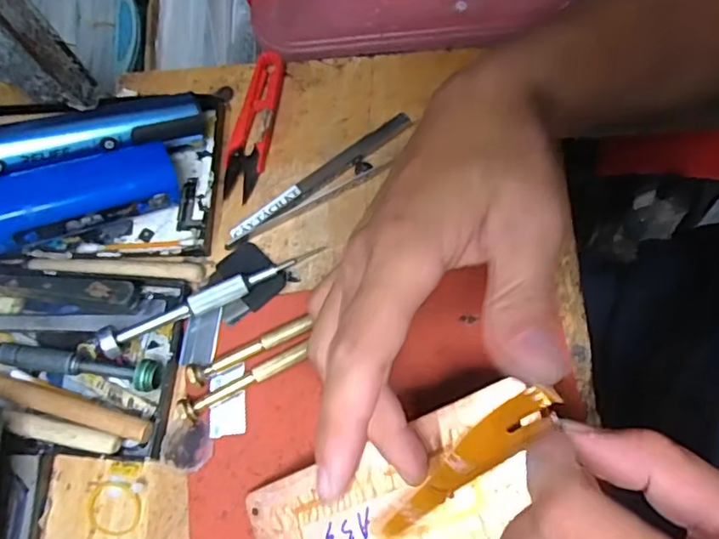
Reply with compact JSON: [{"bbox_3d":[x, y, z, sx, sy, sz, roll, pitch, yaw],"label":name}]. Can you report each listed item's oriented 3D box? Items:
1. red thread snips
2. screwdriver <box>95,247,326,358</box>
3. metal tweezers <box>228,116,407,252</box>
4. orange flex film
[{"bbox_3d":[-0.064,-0.092,0.365,0.023,0.009,0.099,10,72,9],"label":"red thread snips"},{"bbox_3d":[-0.080,0.014,0.321,0.126,0.018,0.014,-29,71,-5],"label":"screwdriver"},{"bbox_3d":[-0.020,-0.050,0.349,0.130,0.008,0.025,-36,72,-7],"label":"metal tweezers"},{"bbox_3d":[0.043,0.077,0.237,0.086,0.004,0.018,-39,76,7],"label":"orange flex film"}]

